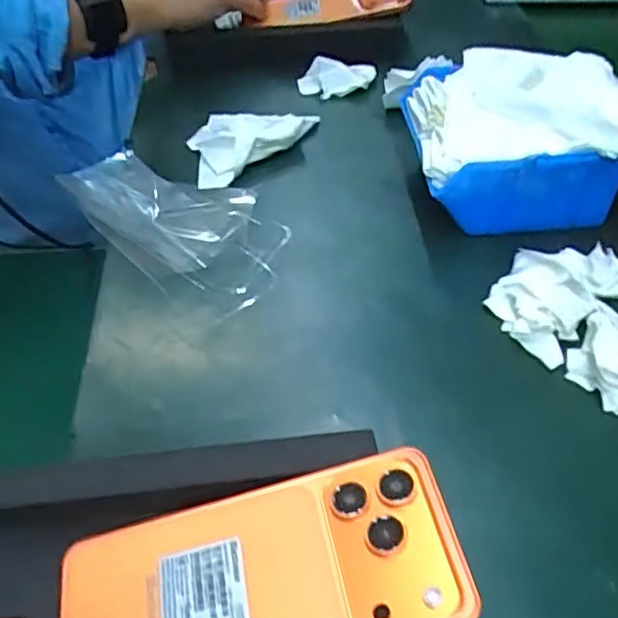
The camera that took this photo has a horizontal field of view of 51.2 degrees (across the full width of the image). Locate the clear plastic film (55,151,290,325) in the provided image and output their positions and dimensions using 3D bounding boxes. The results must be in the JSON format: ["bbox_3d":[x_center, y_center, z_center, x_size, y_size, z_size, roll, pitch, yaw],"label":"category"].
[{"bbox_3d":[-0.095,-0.064,0.458,0.184,0.030,0.102,37,57,27],"label":"clear plastic film"}]

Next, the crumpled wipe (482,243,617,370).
[{"bbox_3d":[0.149,-0.009,0.394,0.083,0.031,0.060,-35,58,-28],"label":"crumpled wipe"}]

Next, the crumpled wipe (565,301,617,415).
[{"bbox_3d":[0.172,0.026,0.349,0.052,0.038,0.052,1,48,-1],"label":"crumpled wipe"}]

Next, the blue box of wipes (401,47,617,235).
[{"bbox_3d":[0.142,-0.111,0.447,0.134,0.093,0.109,-1,49,-3],"label":"blue box of wipes"}]

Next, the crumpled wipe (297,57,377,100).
[{"bbox_3d":[0.027,-0.205,0.570,0.067,0.029,0.025,-9,48,-10],"label":"crumpled wipe"}]

